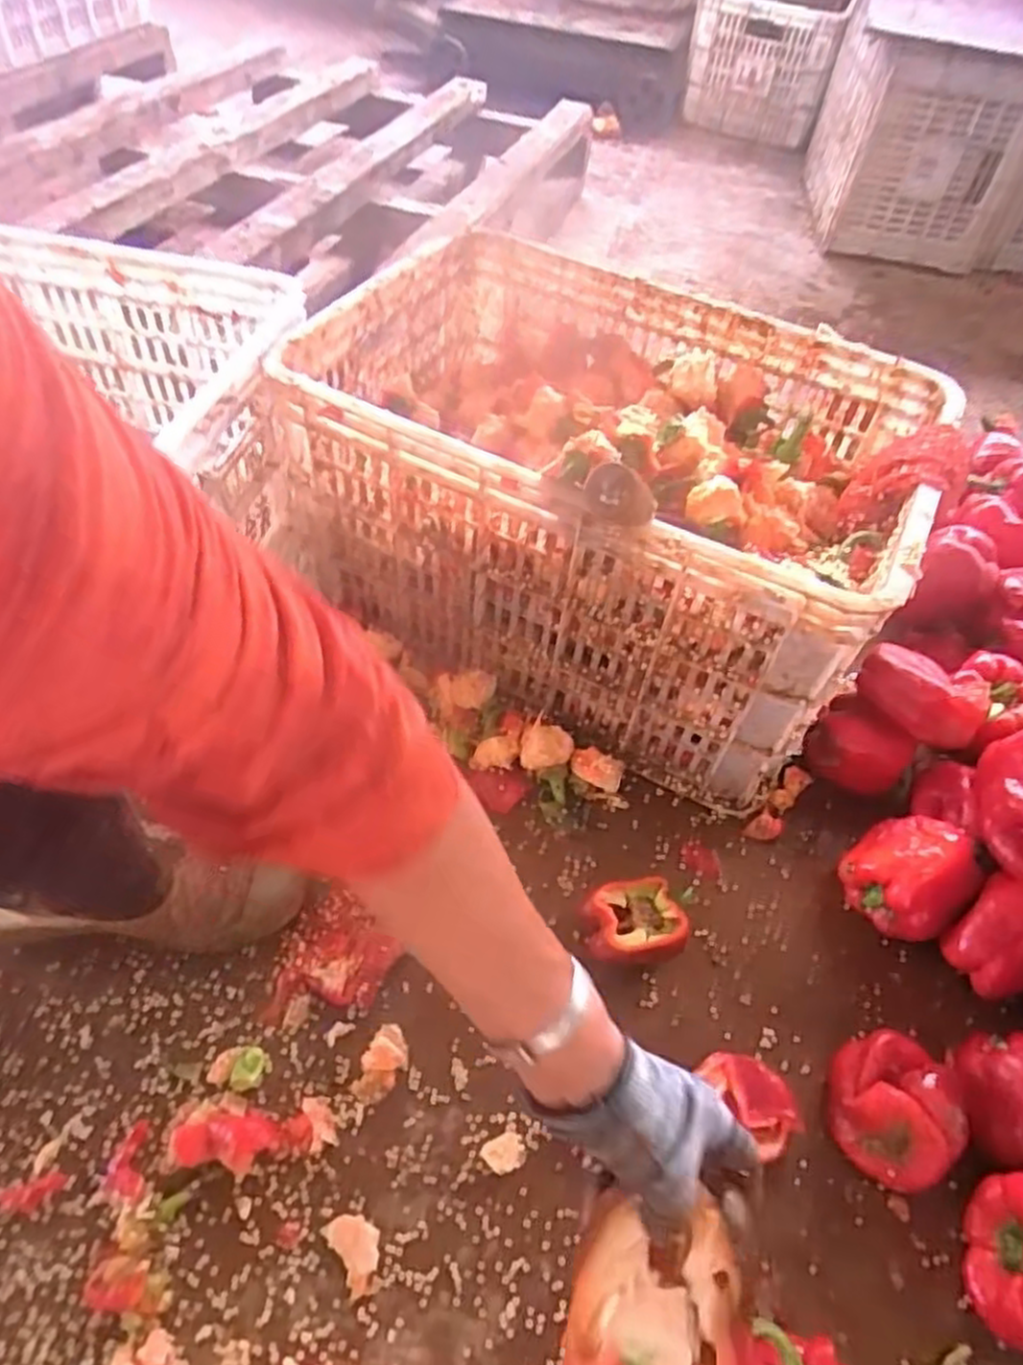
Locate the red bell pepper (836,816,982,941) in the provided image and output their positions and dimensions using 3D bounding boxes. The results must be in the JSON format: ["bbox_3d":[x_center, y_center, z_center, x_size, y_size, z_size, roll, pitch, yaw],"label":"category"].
[{"bbox_3d":[0.334,0.167,0.651,0.084,0.089,0.086,3,50,-3],"label":"red bell pepper"}]

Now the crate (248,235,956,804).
[{"bbox_3d":[0.076,-0.153,0.754,0.528,0.300,0.435,27,53,17],"label":"crate"}]

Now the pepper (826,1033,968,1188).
[{"bbox_3d":[0.271,0.300,0.551,0.082,0.065,0.090,34,55,21],"label":"pepper"}]

